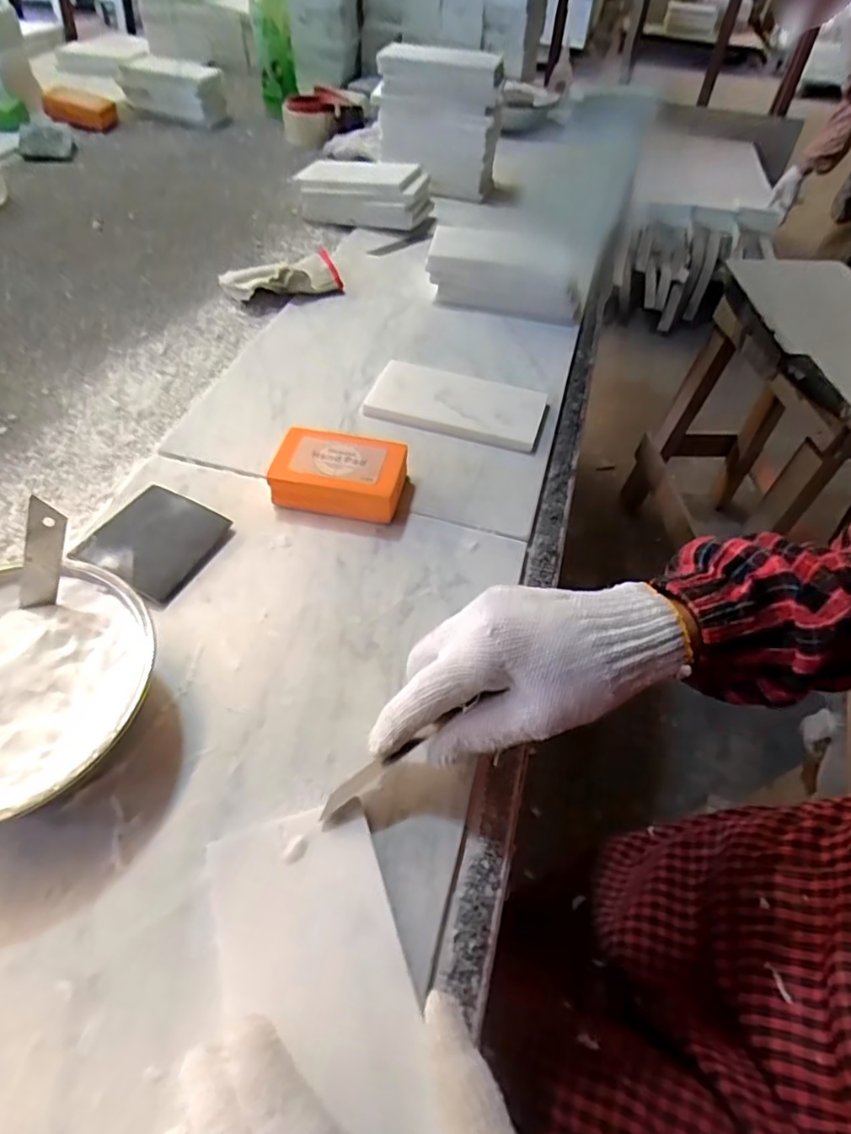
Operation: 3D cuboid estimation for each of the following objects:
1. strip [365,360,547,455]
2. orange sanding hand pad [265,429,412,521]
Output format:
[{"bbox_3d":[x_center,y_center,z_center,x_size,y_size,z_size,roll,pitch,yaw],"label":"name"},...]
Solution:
[{"bbox_3d":[0.028,-0.145,0.521,0.146,0.008,0.077,15,55,10],"label":"strip"},{"bbox_3d":[-0.063,-0.068,0.444,0.091,0.032,0.058,9,49,5],"label":"orange sanding hand pad"}]

